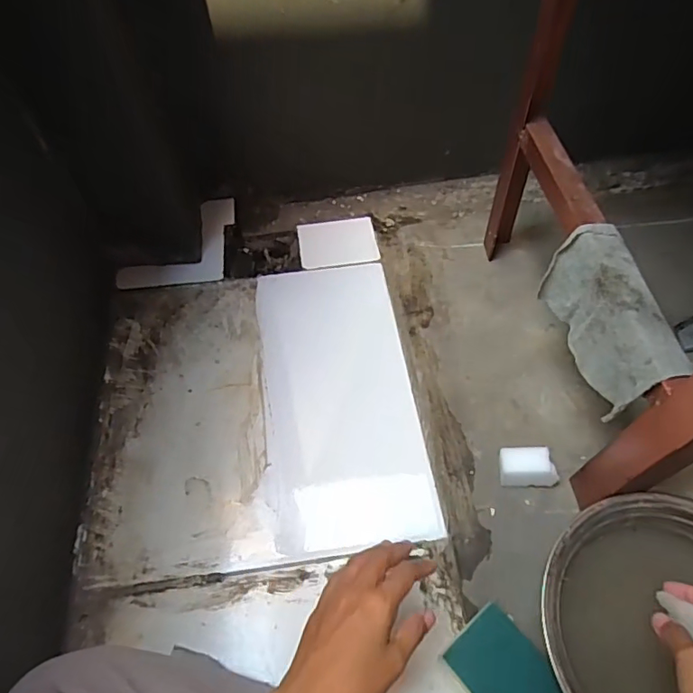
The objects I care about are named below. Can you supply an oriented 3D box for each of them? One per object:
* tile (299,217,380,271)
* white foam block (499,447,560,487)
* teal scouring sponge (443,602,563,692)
[{"bbox_3d":[-0.013,-0.162,0.775,0.115,0.009,0.090,-7,57,-2],"label":"tile"},{"bbox_3d":[0.199,0.133,0.555,0.058,0.033,0.035,1,57,3],"label":"white foam block"},{"bbox_3d":[0.146,0.298,0.454,0.075,0.028,0.101,-35,62,-19],"label":"teal scouring sponge"}]

